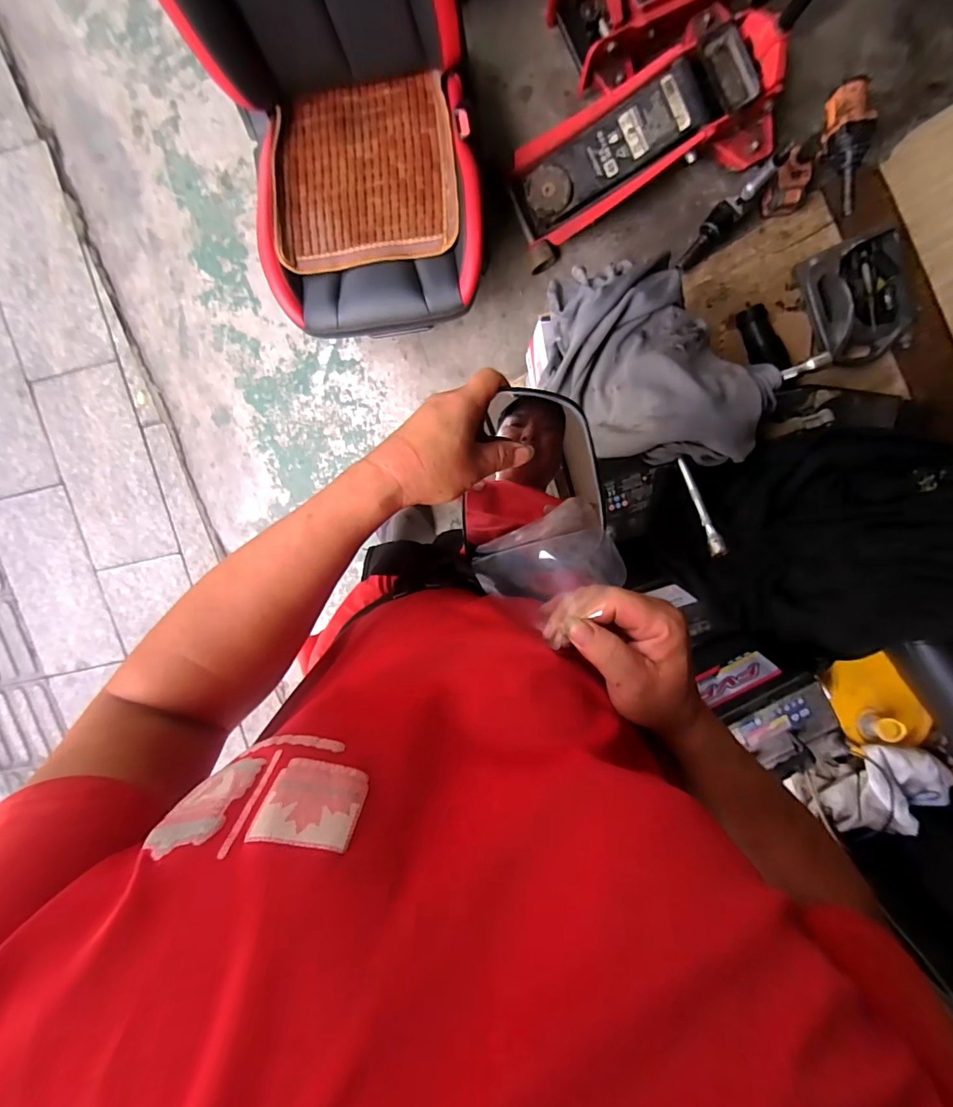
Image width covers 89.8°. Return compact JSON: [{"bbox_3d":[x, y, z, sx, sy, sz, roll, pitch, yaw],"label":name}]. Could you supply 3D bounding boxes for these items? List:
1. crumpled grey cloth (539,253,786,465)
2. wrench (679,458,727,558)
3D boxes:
[{"bbox_3d":[0.278,-0.309,0.786,0.294,0.144,0.396,-36,97,7],"label":"crumpled grey cloth"},{"bbox_3d":[0.347,-0.073,0.744,0.021,0.018,0.163,-17,71,9],"label":"wrench"}]

